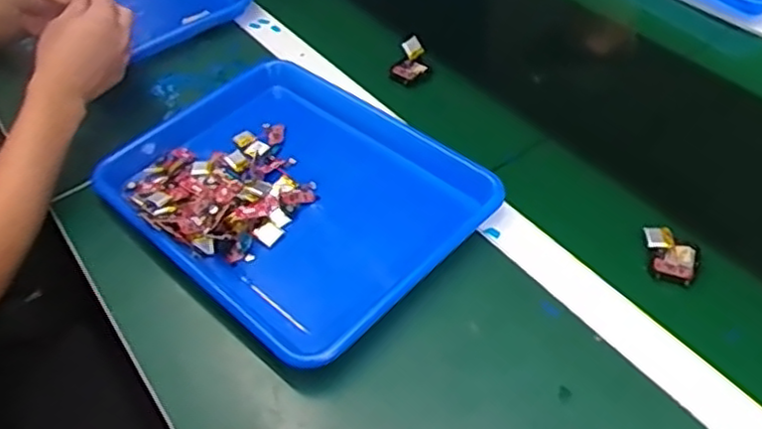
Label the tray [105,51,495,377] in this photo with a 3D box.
[{"bbox_3d":[-0.080,-0.022,0.635,0.250,0.040,0.322,-37,55,-24],"label":"tray"}]

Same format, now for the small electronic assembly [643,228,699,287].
[{"bbox_3d":[0.238,0.033,0.567,0.047,0.016,0.044,23,54,24],"label":"small electronic assembly"}]

